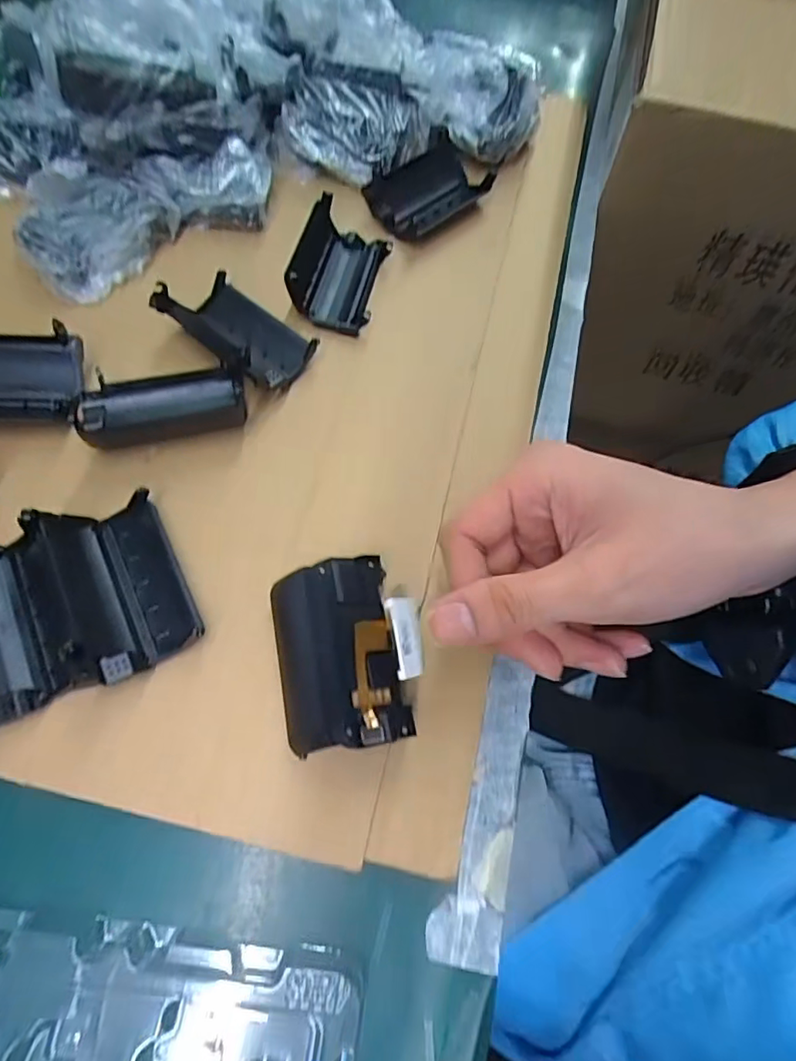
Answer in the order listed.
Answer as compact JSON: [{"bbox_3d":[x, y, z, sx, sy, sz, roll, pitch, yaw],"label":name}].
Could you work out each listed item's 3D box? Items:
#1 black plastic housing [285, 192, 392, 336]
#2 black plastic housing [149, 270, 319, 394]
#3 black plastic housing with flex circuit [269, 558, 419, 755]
[{"bbox_3d":[-0.033,-0.146,0.303,0.048,0.035,0.070,6,64,-1],"label":"black plastic housing"},{"bbox_3d":[-0.080,-0.101,0.277,0.070,0.034,0.043,36,68,13],"label":"black plastic housing"},{"bbox_3d":[-0.018,0.048,0.218,0.055,0.036,0.069,-9,65,-8],"label":"black plastic housing with flex circuit"}]

